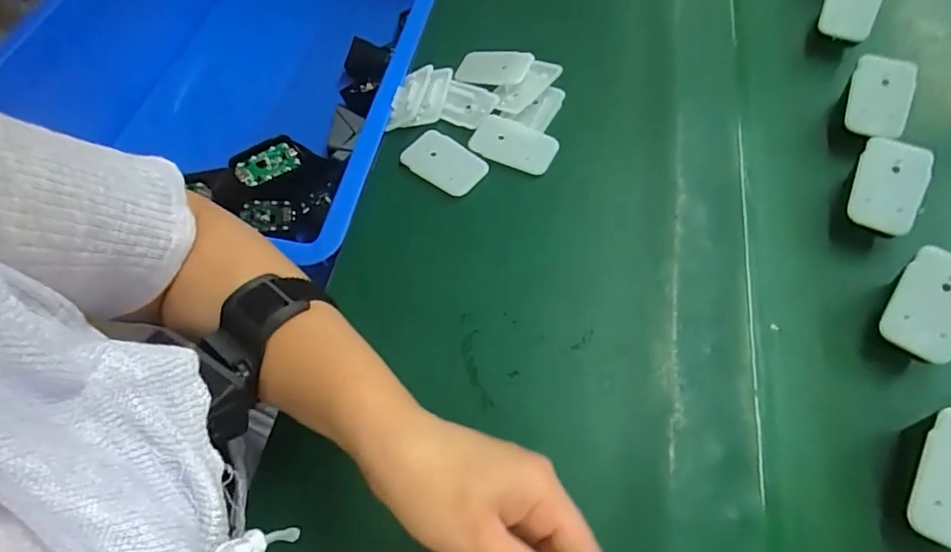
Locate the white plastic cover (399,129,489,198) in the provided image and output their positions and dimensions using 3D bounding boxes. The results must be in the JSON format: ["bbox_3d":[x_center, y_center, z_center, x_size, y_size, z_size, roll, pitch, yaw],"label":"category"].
[{"bbox_3d":[-0.025,-0.096,0.425,0.068,0.005,0.041,32,67,18],"label":"white plastic cover"}]

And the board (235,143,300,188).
[{"bbox_3d":[-0.217,-0.116,0.534,0.063,0.007,0.029,-35,91,-22],"label":"board"}]

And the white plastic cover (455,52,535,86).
[{"bbox_3d":[0.018,-0.191,0.467,0.063,0.006,0.040,13,70,17],"label":"white plastic cover"}]

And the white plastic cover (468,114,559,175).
[{"bbox_3d":[0.032,-0.111,0.427,0.070,0.007,0.042,23,65,14],"label":"white plastic cover"}]

